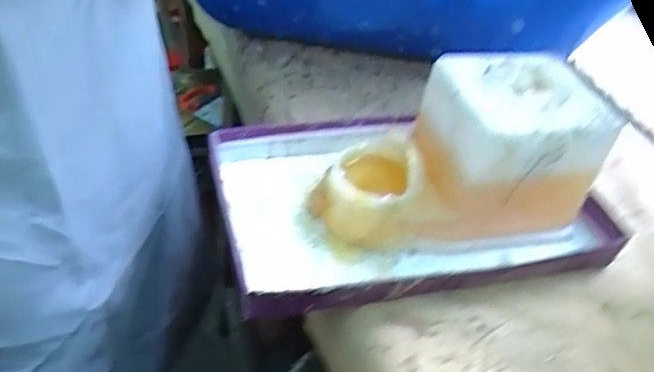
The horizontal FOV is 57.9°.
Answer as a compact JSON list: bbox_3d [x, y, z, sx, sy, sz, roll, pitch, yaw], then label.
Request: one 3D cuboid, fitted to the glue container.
[{"bbox_3d":[0.100,-0.025,0.471,0.208,0.127,0.092,-1,42,-8],"label":"glue container"}]

